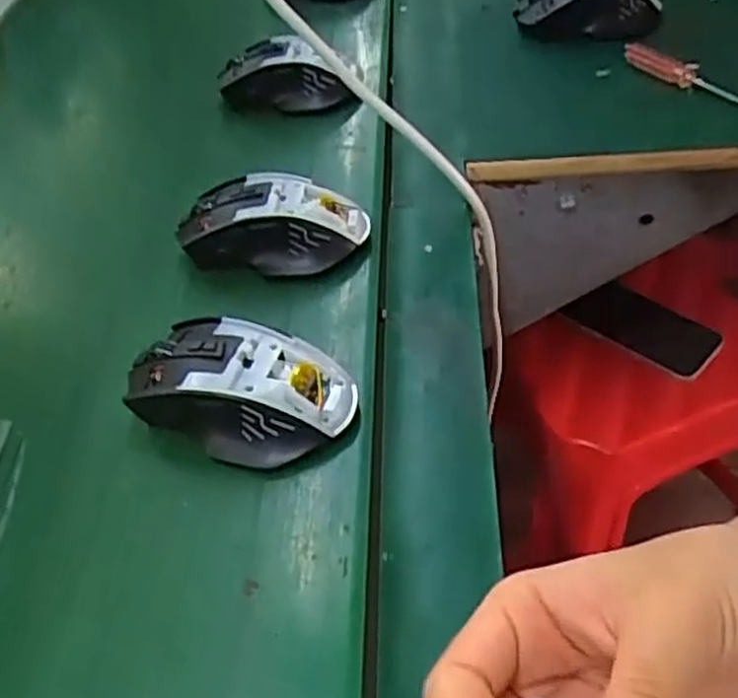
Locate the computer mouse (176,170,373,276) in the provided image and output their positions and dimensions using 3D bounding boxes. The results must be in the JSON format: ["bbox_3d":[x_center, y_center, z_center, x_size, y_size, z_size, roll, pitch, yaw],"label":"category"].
[{"bbox_3d":[-0.059,-0.077,0.471,0.106,0.032,0.055,7,49,12],"label":"computer mouse"}]

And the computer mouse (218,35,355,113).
[{"bbox_3d":[-0.065,-0.207,0.593,0.107,0.048,0.036,11,50,15],"label":"computer mouse"}]

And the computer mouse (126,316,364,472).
[{"bbox_3d":[-0.062,0.019,0.384,0.102,0.035,0.063,8,49,12],"label":"computer mouse"}]

